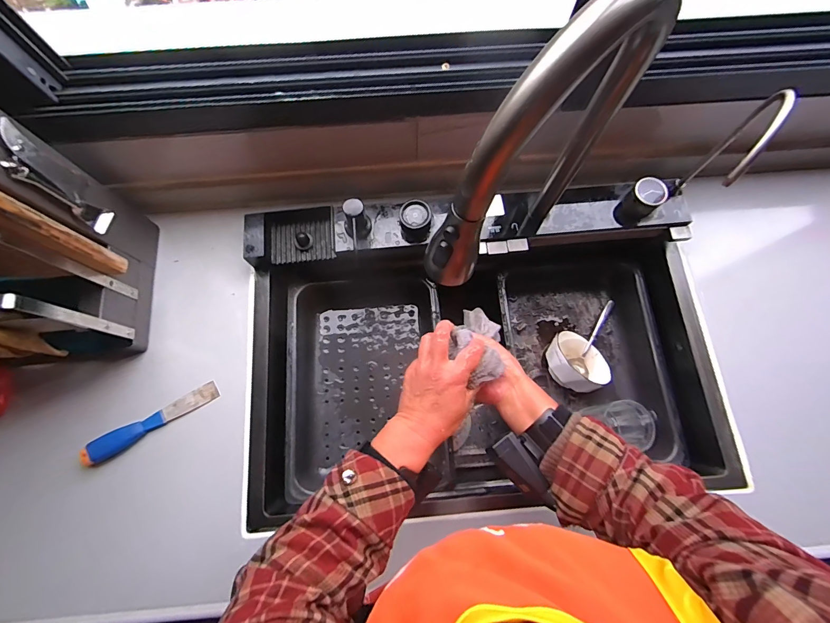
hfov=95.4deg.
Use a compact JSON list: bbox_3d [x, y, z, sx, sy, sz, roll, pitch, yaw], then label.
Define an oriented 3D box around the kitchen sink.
[{"bbox_3d":[0.096,0.064,0.635,0.676,0.222,0.455,-5,75,-2],"label":"kitchen sink"}]

